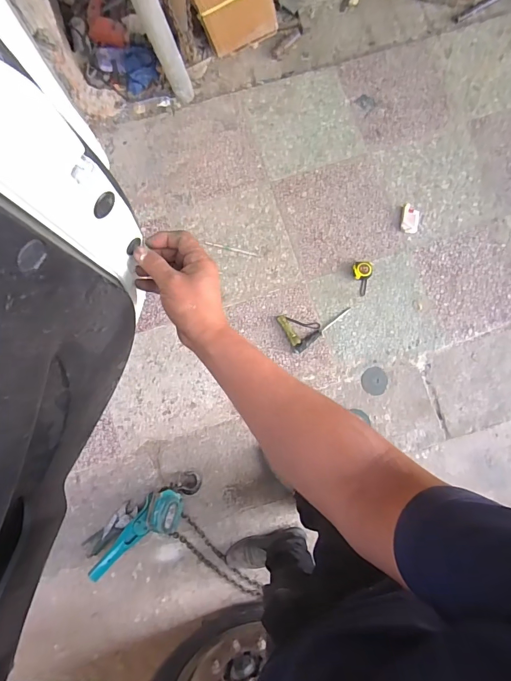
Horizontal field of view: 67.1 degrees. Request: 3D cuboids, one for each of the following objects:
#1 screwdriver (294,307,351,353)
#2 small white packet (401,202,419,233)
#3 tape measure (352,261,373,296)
[{"bbox_3d":[0.241,-0.042,1.374,0.252,0.026,0.030,-39,85,-6],"label":"screwdriver"},{"bbox_3d":[0.574,-0.449,1.426,0.065,0.012,0.110,10,82,0],"label":"small white packet"},{"bbox_3d":[0.383,-0.226,1.388,0.065,0.051,0.120,4,83,-1],"label":"tape measure"}]

